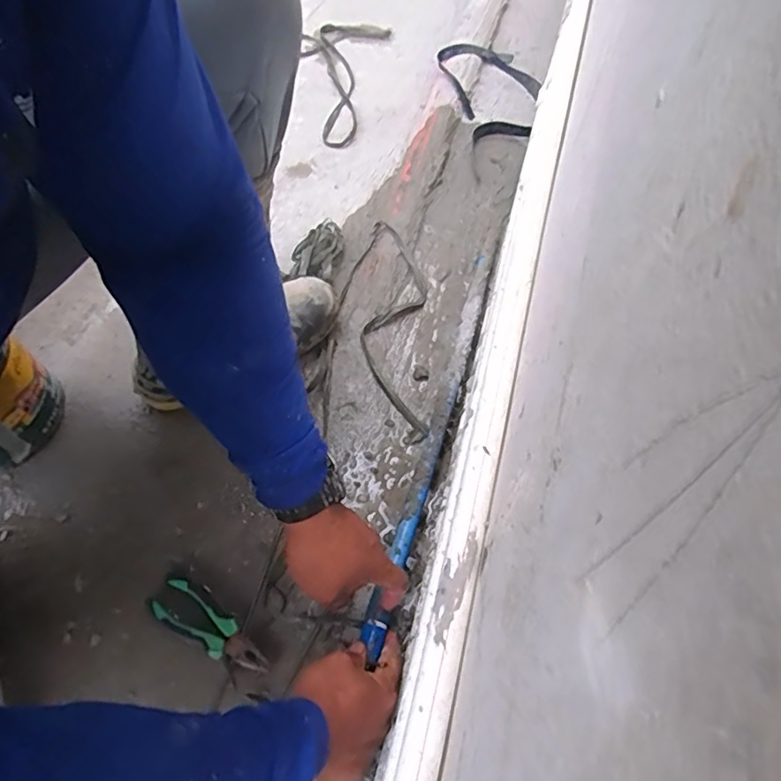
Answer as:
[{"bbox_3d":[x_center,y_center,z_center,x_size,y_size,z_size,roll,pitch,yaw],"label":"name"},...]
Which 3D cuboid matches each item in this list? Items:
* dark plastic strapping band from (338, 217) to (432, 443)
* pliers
[{"bbox_3d":[-0.007,-0.102,0.819,0.126,0.015,0.370,2,61,0],"label":"dark plastic strapping band"},{"bbox_3d":[-0.197,0.260,0.599,0.148,0.014,0.047,29,64,15],"label":"pliers"}]

